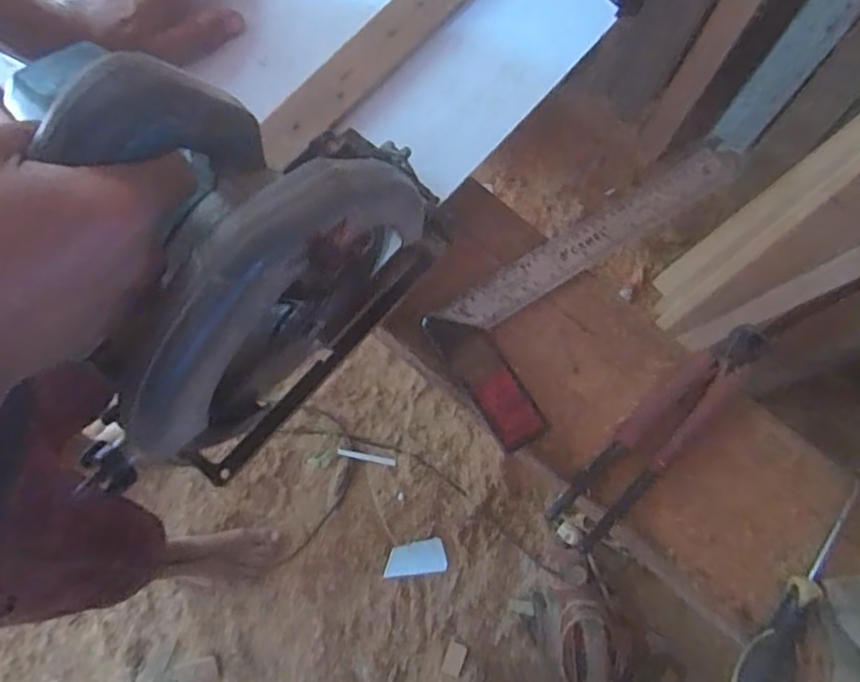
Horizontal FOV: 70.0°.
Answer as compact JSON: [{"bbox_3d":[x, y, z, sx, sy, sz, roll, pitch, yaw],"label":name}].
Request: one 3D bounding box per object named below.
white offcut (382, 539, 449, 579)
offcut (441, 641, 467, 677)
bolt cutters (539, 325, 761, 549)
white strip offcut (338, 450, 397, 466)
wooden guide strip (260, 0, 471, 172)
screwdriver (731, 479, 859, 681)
[{"bbox_3d":[-0.028,0.402,1.130,0.112,0.005,0.055,-9,75,-4],"label":"white offcut"},{"bbox_3d":[0.042,0.561,1.082,0.035,0.006,0.051,19,59,2],"label":"offcut"},{"bbox_3d":[0.176,0.069,0.471,0.218,0.019,0.046,-43,84,-10],"label":"bolt cutters"},{"bbox_3d":[-0.121,0.222,1.169,0.110,0.004,0.012,11,75,2],"label":"white strip offcut"},{"bbox_3d":[-0.036,-0.234,0.481,0.046,0.012,0.264,40,79,5],"label":"wooden guide strip"},{"bbox_3d":[0.264,0.184,0.439,0.028,0.029,0.184,37,79,4],"label":"screwdriver"}]

